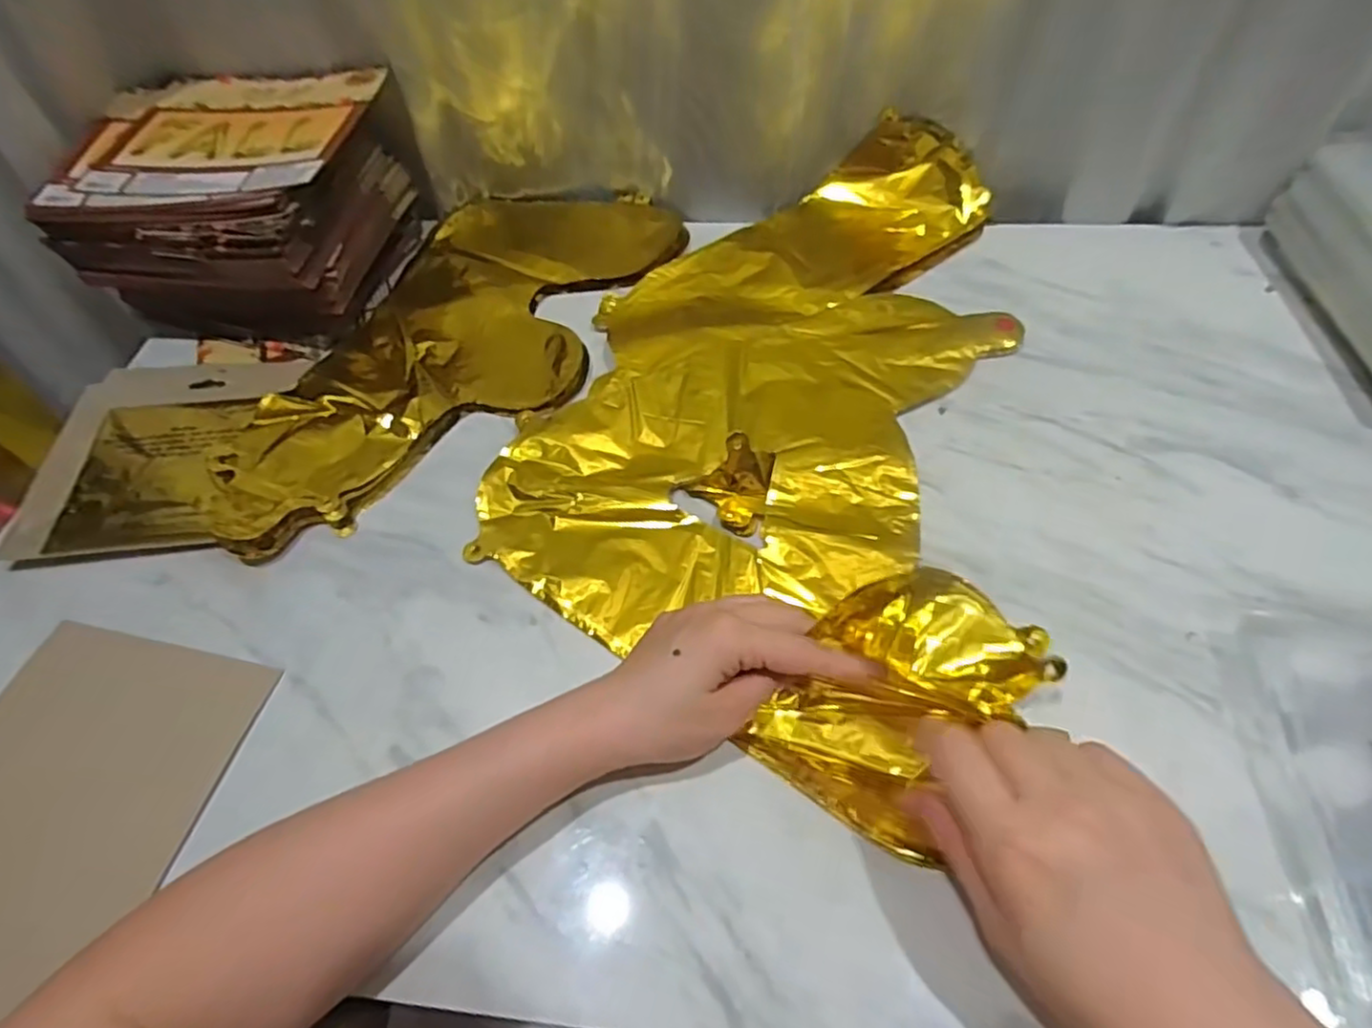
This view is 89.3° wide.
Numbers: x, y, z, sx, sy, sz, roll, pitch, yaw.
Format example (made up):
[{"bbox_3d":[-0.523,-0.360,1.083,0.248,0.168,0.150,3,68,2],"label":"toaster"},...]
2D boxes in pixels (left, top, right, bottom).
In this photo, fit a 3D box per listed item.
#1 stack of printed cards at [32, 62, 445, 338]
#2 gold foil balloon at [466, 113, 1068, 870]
[{"bbox_3d":[-0.350,-0.253,0.570,0.209,0.117,0.202,8,58,9],"label":"stack of printed cards"},{"bbox_3d":[0.087,-0.097,0.493,0.336,0.044,0.526,19,60,15],"label":"gold foil balloon"}]

